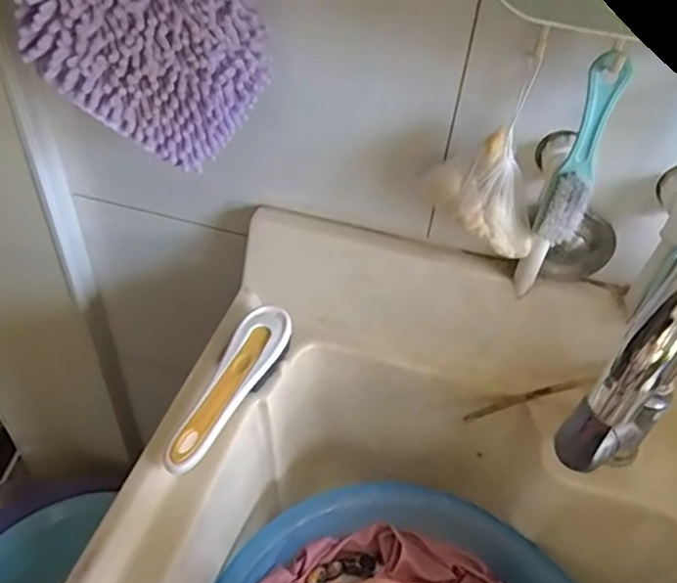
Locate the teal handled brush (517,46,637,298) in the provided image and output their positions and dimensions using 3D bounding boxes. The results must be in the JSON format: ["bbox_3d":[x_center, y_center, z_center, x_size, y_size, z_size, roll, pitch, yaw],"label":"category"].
[{"bbox_3d":[0.189,-0.079,0.498,0.032,0.226,0.035,17,45,12],"label":"teal handled brush"}]

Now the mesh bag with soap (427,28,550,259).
[{"bbox_3d":[0.131,-0.111,0.489,0.093,0.173,0.050,8,44,3],"label":"mesh bag with soap"}]

